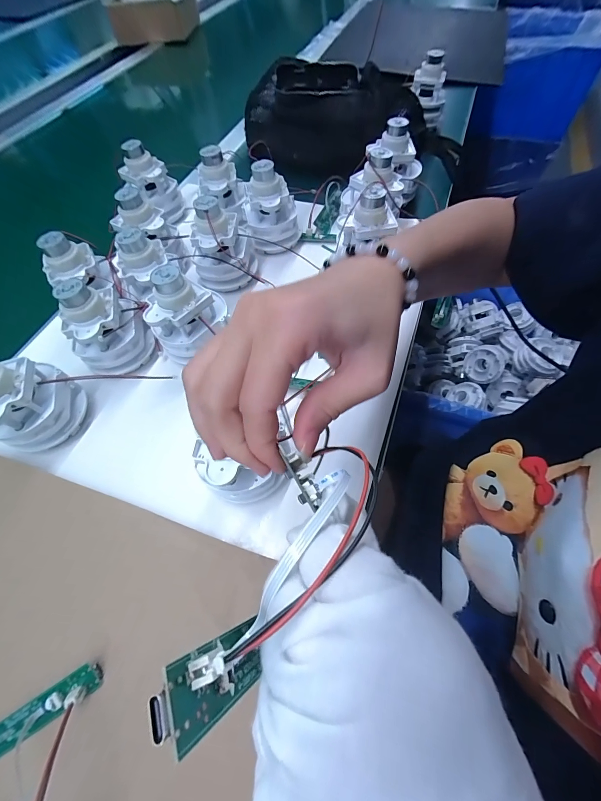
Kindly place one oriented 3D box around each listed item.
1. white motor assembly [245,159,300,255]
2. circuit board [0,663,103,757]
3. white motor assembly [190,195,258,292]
[{"bbox_3d":[-0.034,-0.219,0.361,0.058,0.083,0.052,-8,61,-1],"label":"white motor assembly"},{"bbox_3d":[-0.160,0.187,0.186,0.085,0.010,0.015,-29,63,-12],"label":"circuit board"},{"bbox_3d":[-0.084,-0.161,0.334,0.063,0.080,0.052,-12,61,-4],"label":"white motor assembly"}]

